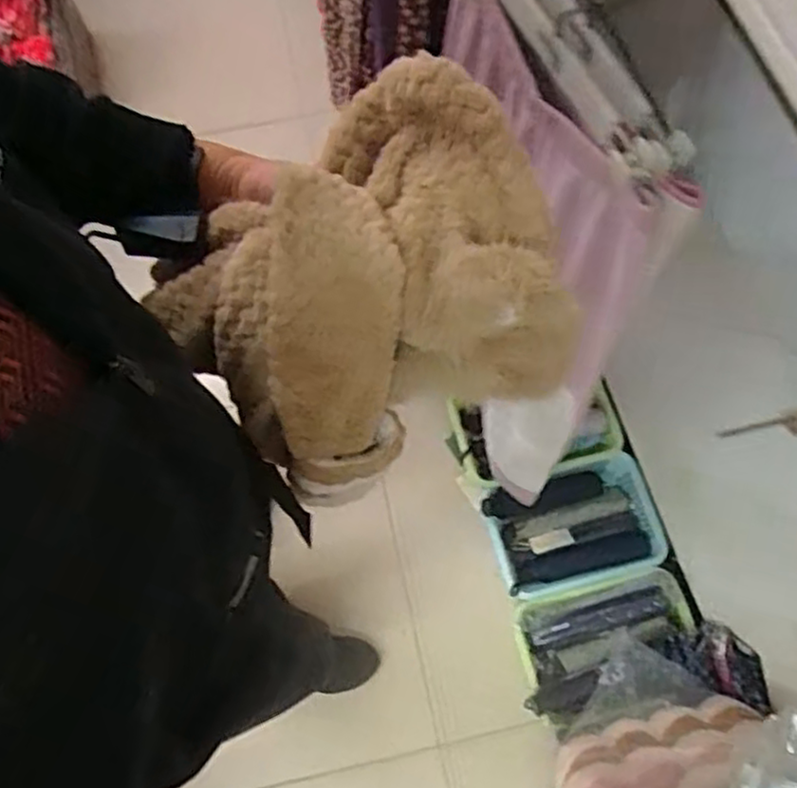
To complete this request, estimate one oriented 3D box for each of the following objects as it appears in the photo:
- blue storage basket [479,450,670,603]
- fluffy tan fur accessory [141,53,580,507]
[{"bbox_3d":[0.373,0.281,1.526,0.347,0.074,0.247,-13,70,-4],"label":"blue storage basket"},{"bbox_3d":[-0.032,-0.063,0.533,0.252,0.226,0.221,-26,71,-9],"label":"fluffy tan fur accessory"}]

